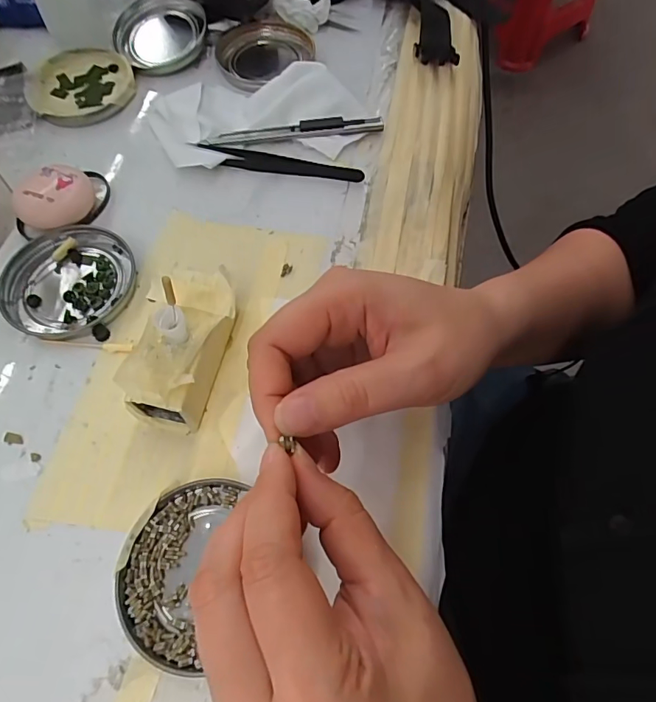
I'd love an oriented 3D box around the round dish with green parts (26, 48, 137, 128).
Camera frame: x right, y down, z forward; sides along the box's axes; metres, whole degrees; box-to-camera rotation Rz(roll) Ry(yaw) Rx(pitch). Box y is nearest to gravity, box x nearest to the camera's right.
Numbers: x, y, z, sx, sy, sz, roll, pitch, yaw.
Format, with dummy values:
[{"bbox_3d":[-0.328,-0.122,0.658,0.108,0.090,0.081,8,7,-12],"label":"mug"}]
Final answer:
[{"bbox_3d":[-0.190,-0.205,0.369,0.077,0.014,0.073,0,64,0],"label":"round dish with green parts"}]

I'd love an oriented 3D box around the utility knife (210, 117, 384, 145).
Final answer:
[{"bbox_3d":[-0.023,-0.161,0.345,0.125,0.008,0.015,-6,65,-3],"label":"utility knife"}]

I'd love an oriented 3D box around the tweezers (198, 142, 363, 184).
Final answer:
[{"bbox_3d":[-0.034,-0.133,0.332,0.117,0.007,0.019,11,65,5],"label":"tweezers"}]

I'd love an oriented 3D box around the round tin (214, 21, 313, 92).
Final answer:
[{"bbox_3d":[-0.058,-0.245,0.394,0.064,0.019,0.081,39,70,16],"label":"round tin"}]

